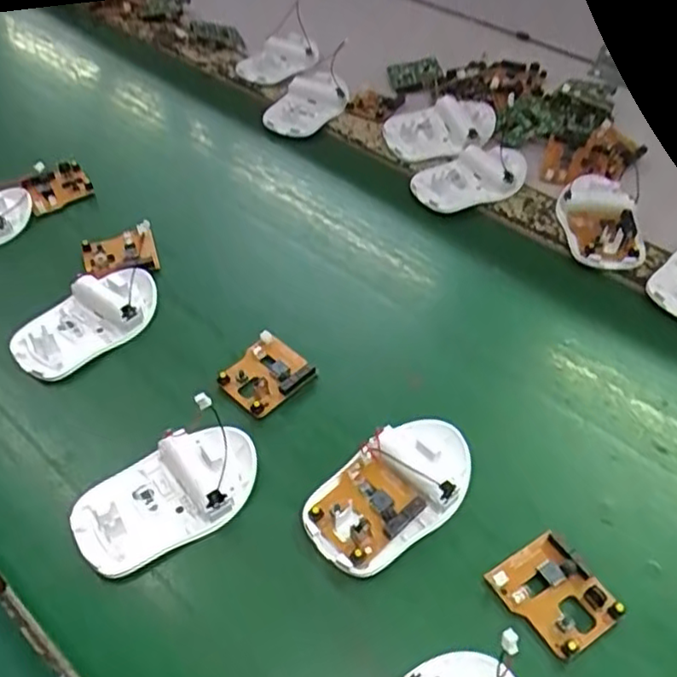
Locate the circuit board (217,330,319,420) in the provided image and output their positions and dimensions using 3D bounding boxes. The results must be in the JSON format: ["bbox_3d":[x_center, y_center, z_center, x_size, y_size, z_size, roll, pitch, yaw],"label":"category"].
[{"bbox_3d":[-0.045,0.022,0.399,0.042,0.014,0.046,36,57,27],"label":"circuit board"}]

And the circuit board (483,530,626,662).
[{"bbox_3d":[0.103,0.121,0.311,0.042,0.012,0.050,-27,54,-22],"label":"circuit board"}]

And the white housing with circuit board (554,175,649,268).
[{"bbox_3d":[0.193,-0.088,0.487,0.052,0.017,0.088,2,48,2],"label":"white housing with circuit board"}]

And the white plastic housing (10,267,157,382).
[{"bbox_3d":[-0.159,-0.013,0.424,0.049,0.021,0.097,31,56,25],"label":"white plastic housing"}]

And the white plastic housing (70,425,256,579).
[{"bbox_3d":[-0.089,0.080,0.342,0.096,0.019,0.055,-30,55,-24],"label":"white plastic housing"}]

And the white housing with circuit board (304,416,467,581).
[{"bbox_3d":[0.030,0.077,0.344,0.098,0.017,0.053,-35,57,-27],"label":"white housing with circuit board"}]

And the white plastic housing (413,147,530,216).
[{"bbox_3d":[0.106,-0.129,0.522,0.098,0.016,0.057,-30,55,-24],"label":"white plastic housing"}]

